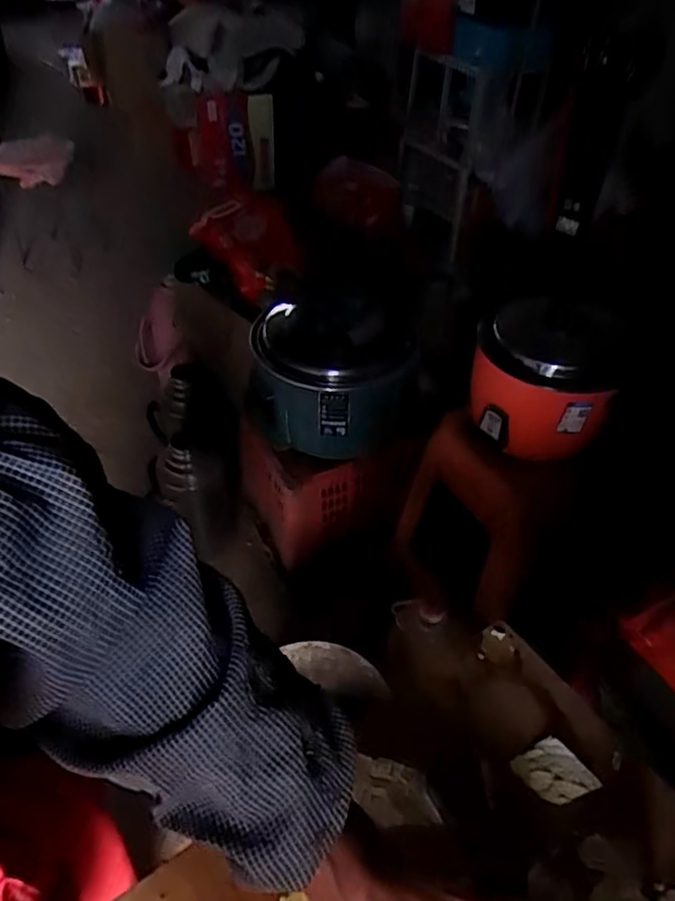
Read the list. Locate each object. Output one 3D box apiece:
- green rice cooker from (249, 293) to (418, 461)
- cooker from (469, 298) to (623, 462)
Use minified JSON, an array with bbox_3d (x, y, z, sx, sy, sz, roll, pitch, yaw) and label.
[{"bbox_3d":[-0.015,-0.166,1.357,0.328,0.266,0.315,2,45,-2],"label":"green rice cooker"},{"bbox_3d":[0.346,-0.119,1.073,0.215,0.223,0.215,2,45,-2],"label":"cooker"}]

